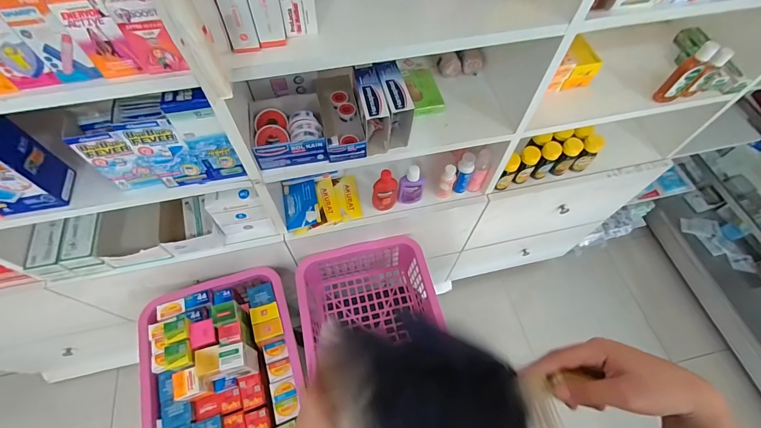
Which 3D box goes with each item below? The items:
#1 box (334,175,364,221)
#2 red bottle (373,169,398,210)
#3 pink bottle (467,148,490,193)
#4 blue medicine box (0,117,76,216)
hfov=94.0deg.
[{"bbox_3d":[-0.076,-0.039,0.839,0.053,0.020,0.110,-13,62,-8],"label":"box"},{"bbox_3d":[0.012,-0.051,0.783,0.056,0.122,0.031,-2,61,-2],"label":"red bottle"},{"bbox_3d":[0.229,-0.098,0.815,0.032,0.113,0.039,17,62,8],"label":"pink bottle"},{"bbox_3d":[-0.554,-0.072,0.516,0.094,0.161,0.066,-11,61,-7],"label":"blue medicine box"}]

